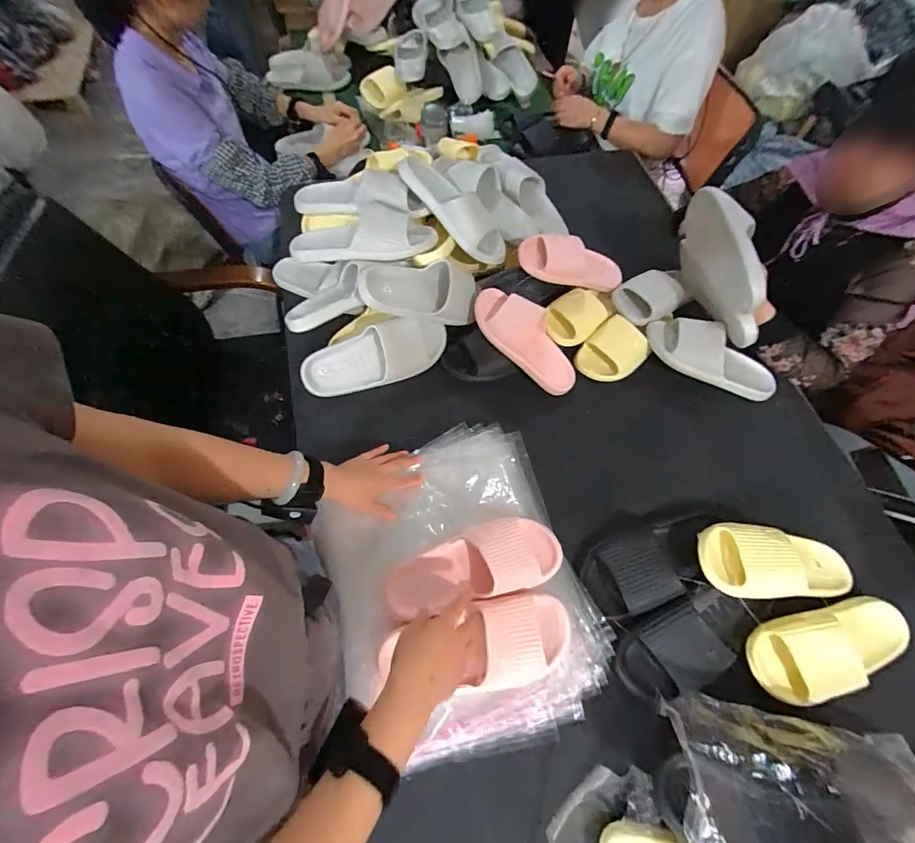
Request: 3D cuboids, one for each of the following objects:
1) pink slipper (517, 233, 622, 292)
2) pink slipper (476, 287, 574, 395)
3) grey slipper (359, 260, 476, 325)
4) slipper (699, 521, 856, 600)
[{"bbox_3d":[0.238,-0.317,0.810,0.239,0.067,0.097,8,63,-18],"label":"pink slipper"},{"bbox_3d":[0.133,-0.153,0.753,0.236,0.061,0.097,45,68,-11],"label":"pink slipper"},{"bbox_3d":[-0.065,-0.237,0.728,0.219,0.081,0.093,-3,63,-25],"label":"grey slipper"},{"bbox_3d":[0.484,0.210,0.609,0.230,0.057,0.104,1,64,-2],"label":"slipper"}]

